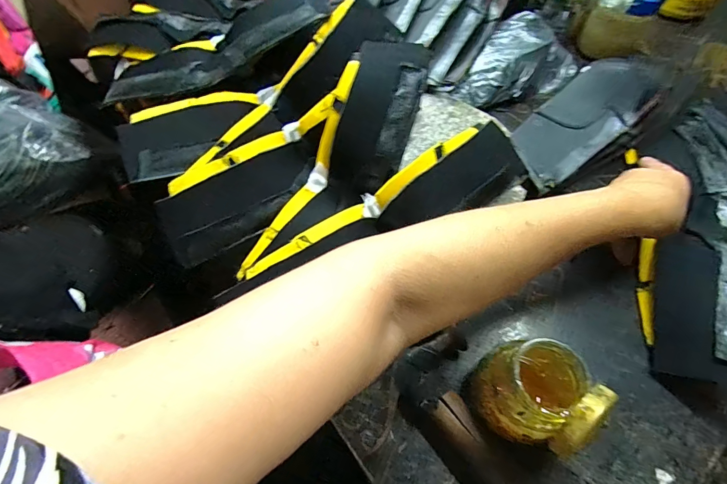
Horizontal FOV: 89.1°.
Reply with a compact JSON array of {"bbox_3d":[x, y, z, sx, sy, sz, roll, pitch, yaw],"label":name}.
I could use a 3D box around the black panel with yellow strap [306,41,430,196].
[{"bbox_3d":[0.006,-0.118,0.363,0.079,0.024,0.151,18,96,2],"label":"black panel with yellow strap"}]

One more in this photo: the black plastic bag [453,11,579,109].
[{"bbox_3d":[0.205,-0.227,0.486,0.106,0.046,0.163,36,67,18],"label":"black plastic bag"}]

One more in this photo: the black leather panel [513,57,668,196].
[{"bbox_3d":[0.245,-0.141,0.414,0.194,0.018,0.083,-40,69,-2],"label":"black leather panel"}]

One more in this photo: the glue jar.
[{"bbox_3d":[0.122,0.111,0.276,0.073,0.088,0.067,-19,62,-10],"label":"glue jar"}]

